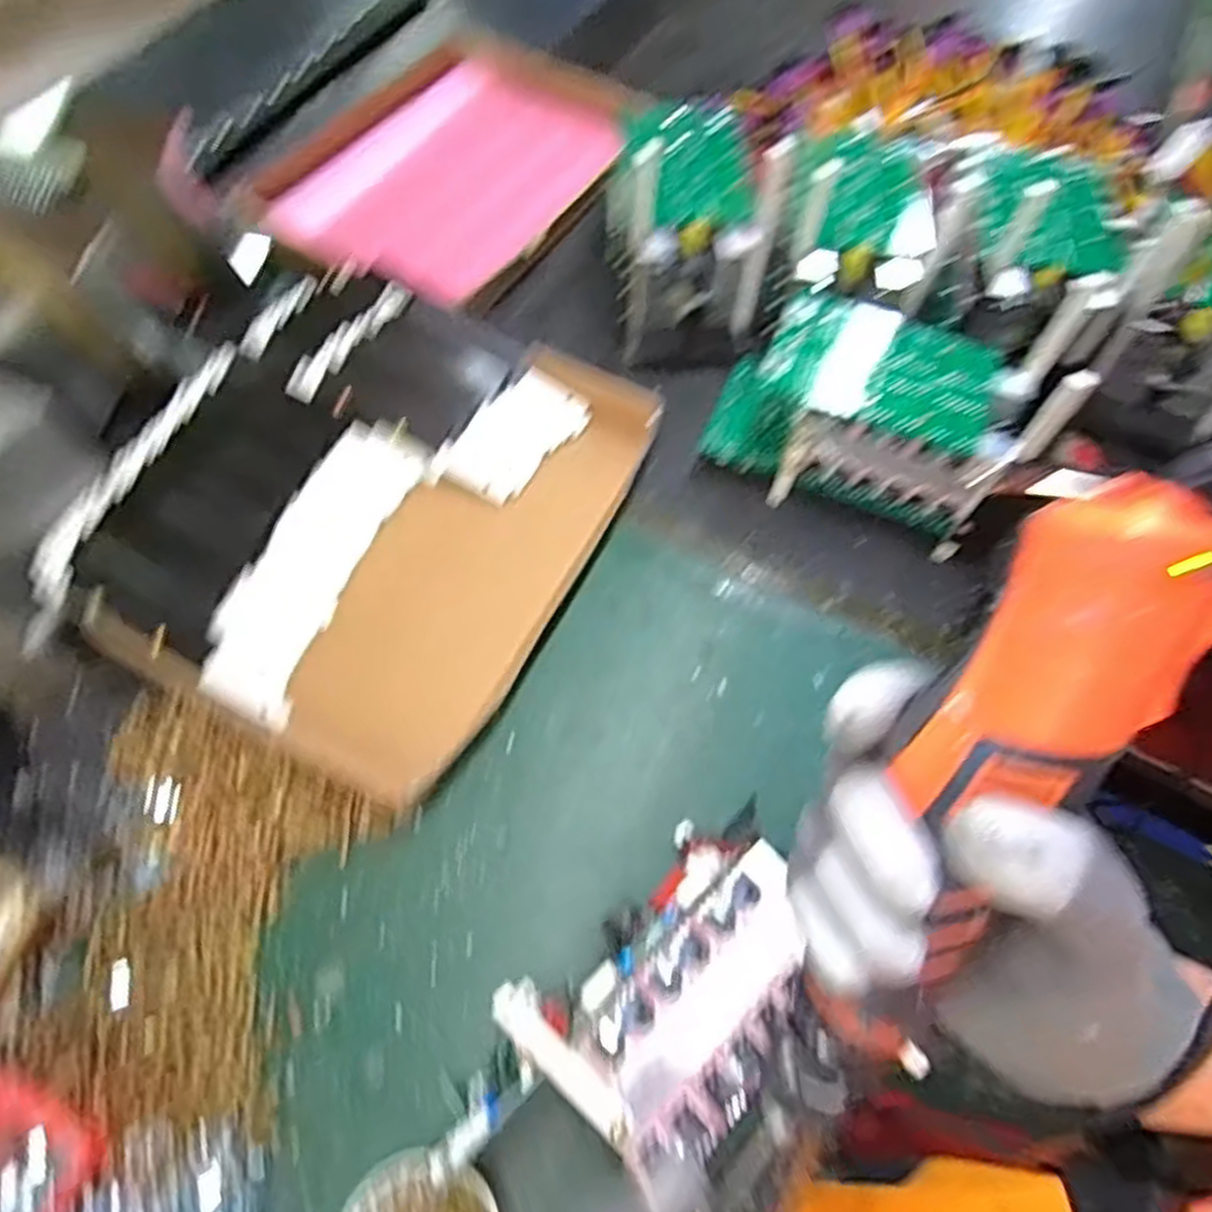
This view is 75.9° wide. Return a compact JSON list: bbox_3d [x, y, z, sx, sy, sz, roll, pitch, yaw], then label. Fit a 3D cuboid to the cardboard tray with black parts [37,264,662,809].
[{"bbox_3d":[-0.204,-0.095,0.673,0.377,0.078,0.422,26,65,10],"label":"cardboard tray with black parts"}]

